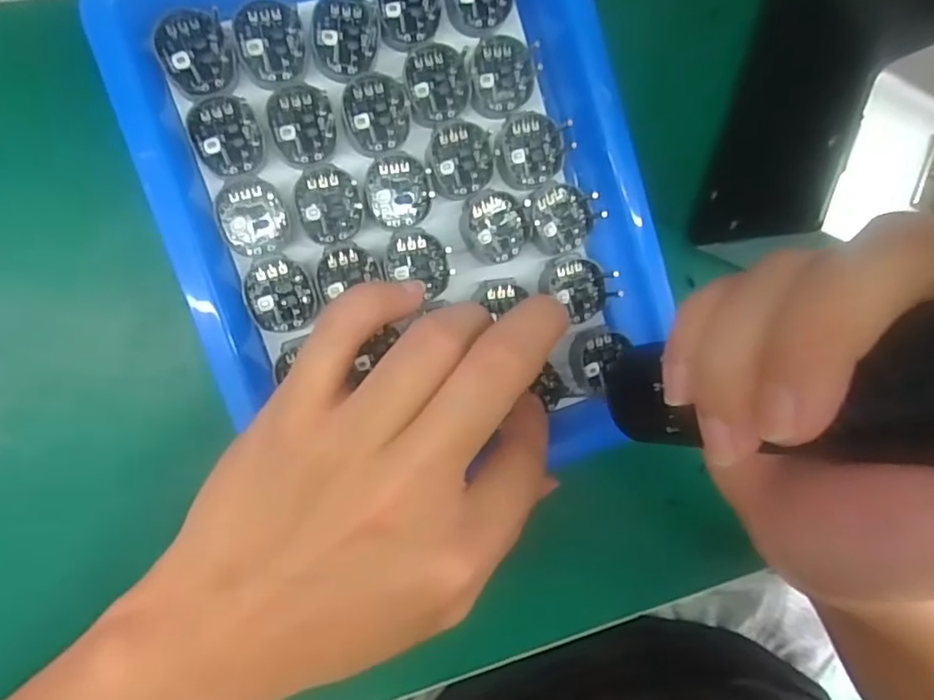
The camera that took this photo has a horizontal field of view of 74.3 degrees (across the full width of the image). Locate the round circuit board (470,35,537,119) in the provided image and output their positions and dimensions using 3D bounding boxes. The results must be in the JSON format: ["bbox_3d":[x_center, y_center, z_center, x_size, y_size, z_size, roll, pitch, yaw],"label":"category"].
[{"bbox_3d":[0.014,-0.107,0.239,0.026,0.005,0.031,-3,92,-12],"label":"round circuit board"}]

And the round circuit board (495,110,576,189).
[{"bbox_3d":[0.025,-0.079,0.241,0.028,0.004,0.031,30,86,-11],"label":"round circuit board"}]

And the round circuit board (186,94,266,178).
[{"bbox_3d":[-0.085,-0.076,0.218,0.024,0.005,0.028,-14,95,-11],"label":"round circuit board"}]

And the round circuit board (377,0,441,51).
[{"bbox_3d":[-0.021,-0.128,0.228,0.023,0.006,0.030,-4,93,-12],"label":"round circuit board"}]

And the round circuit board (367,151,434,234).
[{"bbox_3d":[-0.026,-0.060,0.233,0.024,0.008,0.027,-1,92,-12],"label":"round circuit board"}]

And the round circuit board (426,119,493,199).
[{"bbox_3d":[-0.002,-0.074,0.237,0.025,0.004,0.029,-1,92,-12],"label":"round circuit board"}]

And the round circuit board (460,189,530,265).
[{"bbox_3d":[0.011,-0.049,0.241,0.025,0.004,0.028,-29,97,-9],"label":"round circuit board"}]

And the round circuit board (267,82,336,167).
[{"bbox_3d":[-0.059,-0.082,0.223,0.023,0.005,0.029,-2,92,-12],"label":"round circuit board"}]

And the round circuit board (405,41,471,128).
[{"bbox_3d":[-0.011,-0.101,0.234,0.024,0.004,0.030,0,92,-12],"label":"round circuit board"}]

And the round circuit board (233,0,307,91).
[{"bbox_3d":[-0.069,-0.109,0.219,0.024,0.008,0.030,-11,94,-11],"label":"round circuit board"}]

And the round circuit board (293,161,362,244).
[{"bbox_3d":[-0.051,-0.054,0.228,0.023,0.006,0.029,-1,92,-12],"label":"round circuit board"}]

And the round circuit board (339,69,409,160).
[{"bbox_3d":[-0.034,-0.088,0.228,0.024,0.005,0.029,8,90,-12],"label":"round circuit board"}]

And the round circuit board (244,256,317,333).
[{"bbox_3d":[-0.069,-0.020,0.228,0.025,0.004,0.027,1,88,-28],"label":"round circuit board"}]

